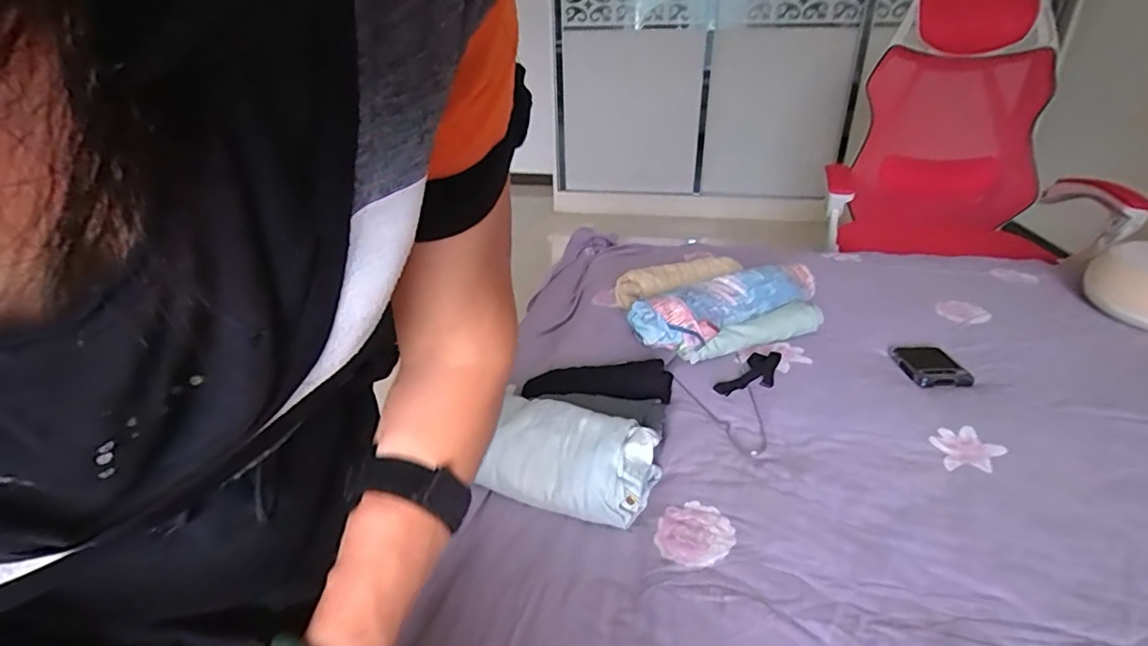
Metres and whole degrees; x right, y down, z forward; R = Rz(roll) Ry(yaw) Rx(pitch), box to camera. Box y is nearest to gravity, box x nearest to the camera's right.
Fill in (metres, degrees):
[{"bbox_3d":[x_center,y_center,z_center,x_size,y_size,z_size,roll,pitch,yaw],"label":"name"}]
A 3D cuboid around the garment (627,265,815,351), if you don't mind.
[{"bbox_3d":[0.247,-0.039,0.893,0.342,0.062,0.091,-18,33,-29],"label":"garment"}]

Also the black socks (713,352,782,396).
[{"bbox_3d":[0.250,0.075,0.795,0.111,0.031,0.049,-24,36,-36],"label":"black socks"}]

